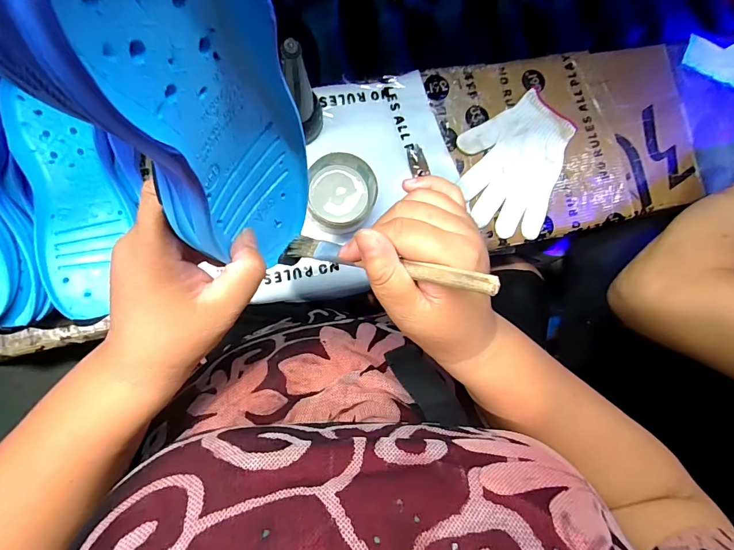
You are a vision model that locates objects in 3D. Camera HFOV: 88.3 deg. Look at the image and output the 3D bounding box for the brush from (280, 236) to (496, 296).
[{"bbox_3d":[0.003,-0.008,0.238,0.010,0.161,0.023,23,80,-52],"label":"brush"}]

